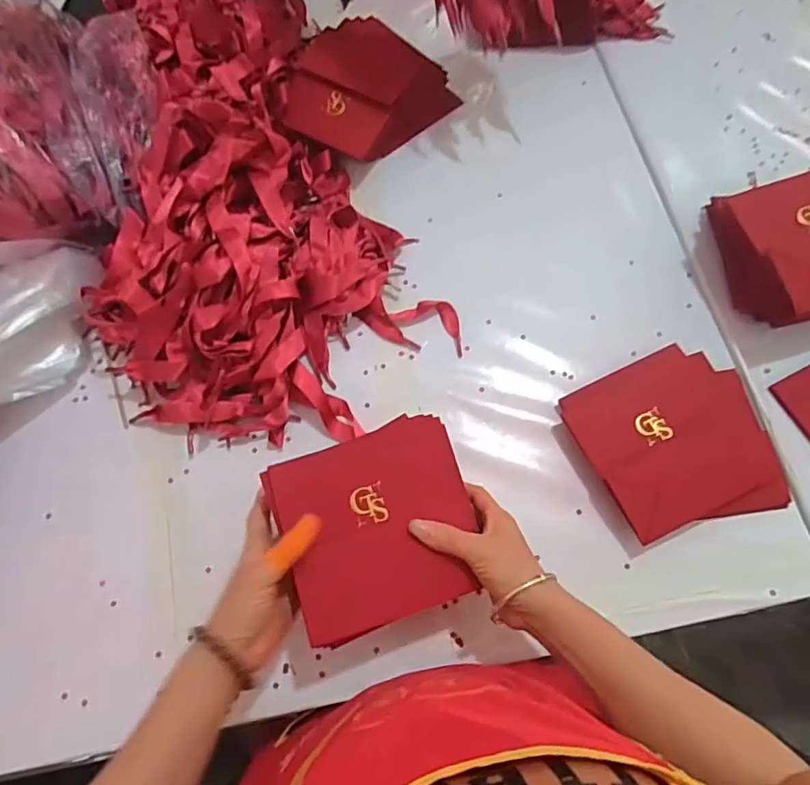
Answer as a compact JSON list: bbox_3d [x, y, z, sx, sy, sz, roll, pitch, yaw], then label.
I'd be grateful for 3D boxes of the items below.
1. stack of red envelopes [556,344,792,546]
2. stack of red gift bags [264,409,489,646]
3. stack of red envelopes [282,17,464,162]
[{"bbox_3d":[0.261,0.043,0.523,0.183,0.042,0.169,-18,70,-6],"label":"stack of red envelopes"},{"bbox_3d":[-0.018,0.104,0.435,0.156,0.018,0.146,-15,77,-18],"label":"stack of red gift bags"},{"bbox_3d":[-0.053,-0.368,0.662,0.159,0.071,0.173,37,73,13],"label":"stack of red envelopes"}]

